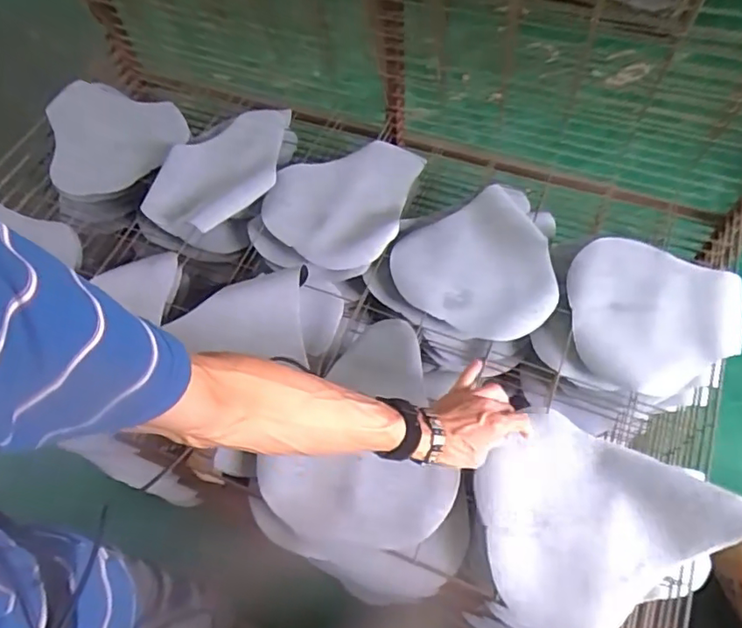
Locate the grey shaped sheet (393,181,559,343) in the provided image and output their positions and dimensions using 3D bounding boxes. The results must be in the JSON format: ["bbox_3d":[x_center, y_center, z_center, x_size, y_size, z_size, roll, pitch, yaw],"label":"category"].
[{"bbox_3d":[0.158,-0.061,0.835,0.208,0.019,0.221,-32,66,1],"label":"grey shaped sheet"}]

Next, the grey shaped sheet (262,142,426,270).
[{"bbox_3d":[-0.035,-0.196,0.927,0.229,0.024,0.265,37,68,23],"label":"grey shaped sheet"}]

